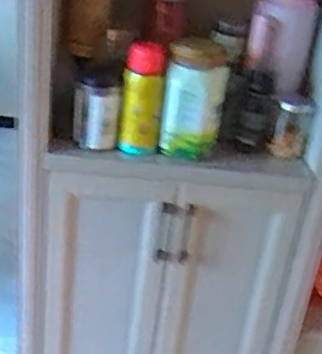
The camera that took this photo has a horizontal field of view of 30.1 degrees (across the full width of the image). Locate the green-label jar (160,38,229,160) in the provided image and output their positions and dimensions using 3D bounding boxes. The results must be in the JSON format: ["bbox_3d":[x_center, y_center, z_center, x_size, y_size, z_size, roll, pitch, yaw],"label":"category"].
[{"bbox_3d":[0.067,-0.157,1.197,0.114,0.211,0.096,7,26,0],"label":"green-label jar"}]

